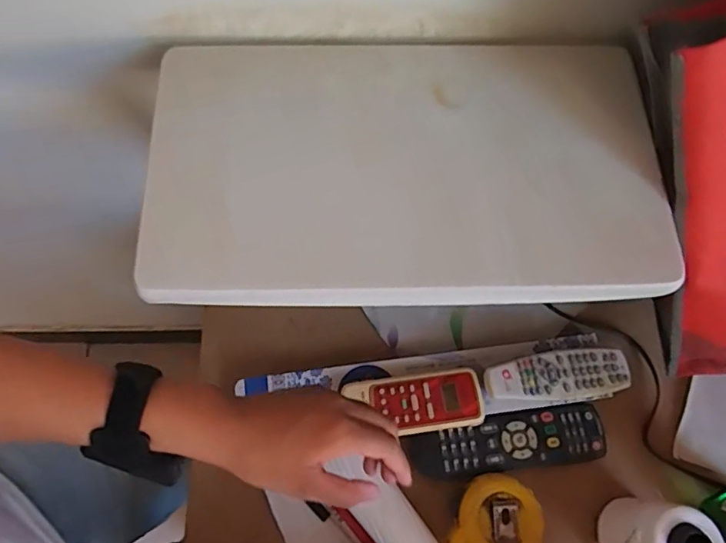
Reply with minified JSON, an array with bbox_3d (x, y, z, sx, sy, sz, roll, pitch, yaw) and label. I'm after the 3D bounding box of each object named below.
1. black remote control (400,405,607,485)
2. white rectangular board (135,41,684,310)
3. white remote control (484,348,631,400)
[{"bbox_3d":[0.140,0.165,0.510,0.187,0.017,0.054,-7,71,-1],"label":"black remote control"},{"bbox_3d":[0.031,-0.074,0.372,0.349,0.030,0.200,-2,71,1],"label":"white rectangular board"},{"bbox_3d":[0.190,0.101,0.514,0.142,0.021,0.045,-8,71,-1],"label":"white remote control"}]

